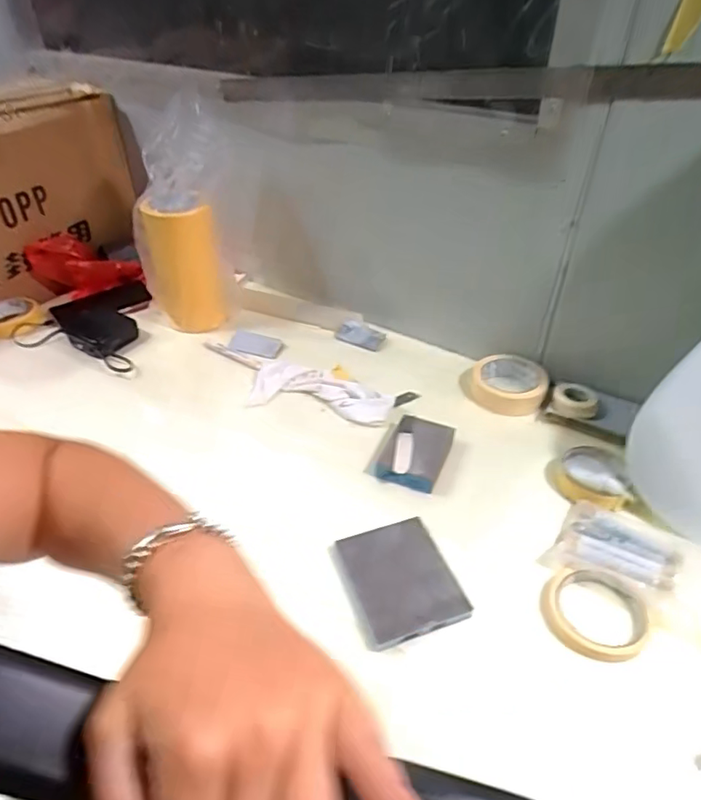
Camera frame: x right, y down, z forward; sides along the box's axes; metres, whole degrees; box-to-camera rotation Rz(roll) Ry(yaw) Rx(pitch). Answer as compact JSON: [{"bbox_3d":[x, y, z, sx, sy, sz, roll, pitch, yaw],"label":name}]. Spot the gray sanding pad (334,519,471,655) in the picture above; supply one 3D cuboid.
[{"bbox_3d":[0.048,0.178,0.559,0.100,0.022,0.115,-12,40,-15],"label":"gray sanding pad"}]

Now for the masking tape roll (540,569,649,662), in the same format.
[{"bbox_3d":[0.225,0.195,0.528,0.089,0.016,0.084,0,39,0],"label":"masking tape roll"}]

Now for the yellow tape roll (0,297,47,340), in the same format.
[{"bbox_3d":[-0.547,-0.130,0.917,0.102,0.025,0.091,31,48,32],"label":"yellow tape roll"}]

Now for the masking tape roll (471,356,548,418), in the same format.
[{"bbox_3d":[0.223,-0.022,0.788,0.104,0.034,0.104,0,39,0],"label":"masking tape roll"}]

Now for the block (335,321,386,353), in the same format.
[{"bbox_3d":[0.017,-0.101,0.891,0.078,0.016,0.041,19,42,22],"label":"block"}]

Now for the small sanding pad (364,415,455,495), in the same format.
[{"bbox_3d":[0.074,0.063,0.689,0.082,0.030,0.100,16,41,19],"label":"small sanding pad"}]

